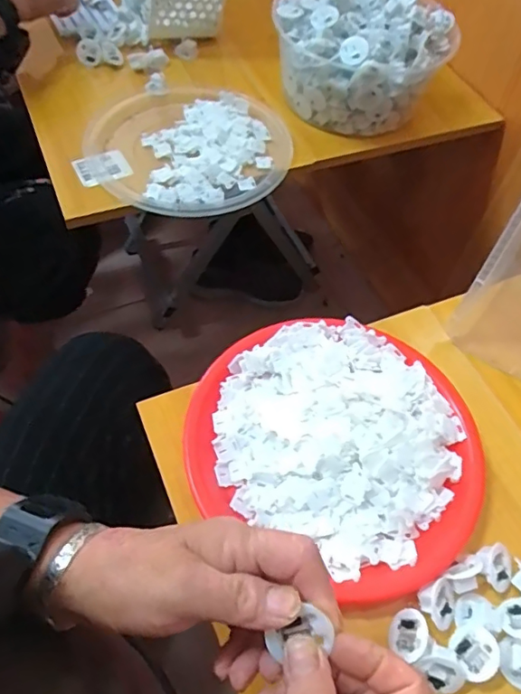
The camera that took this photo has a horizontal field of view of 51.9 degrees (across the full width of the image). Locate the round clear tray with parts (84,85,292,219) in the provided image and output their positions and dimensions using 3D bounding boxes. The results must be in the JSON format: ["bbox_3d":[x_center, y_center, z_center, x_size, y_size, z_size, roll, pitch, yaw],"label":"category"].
[{"bbox_3d":[-0.085,-0.240,0.634,0.224,0.024,0.224,2,56,-3],"label":"round clear tray with parts"}]

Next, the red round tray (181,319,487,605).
[{"bbox_3d":[0.064,0.067,0.427,0.222,0.031,0.206,2,56,-3],"label":"red round tray"}]

